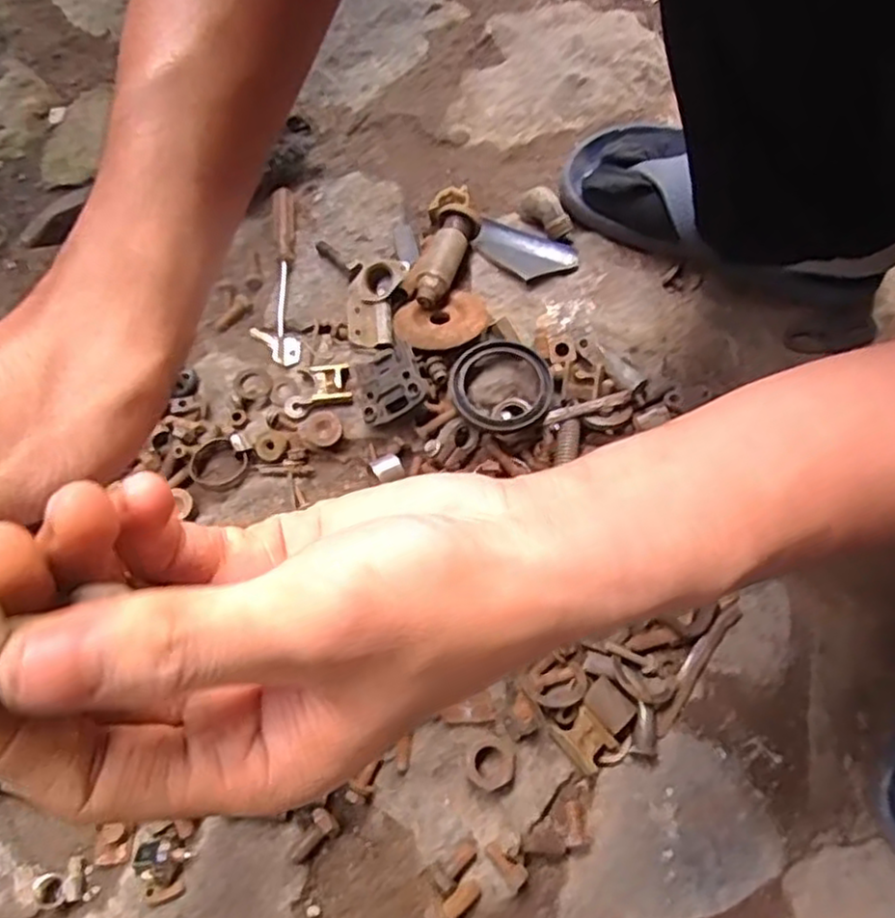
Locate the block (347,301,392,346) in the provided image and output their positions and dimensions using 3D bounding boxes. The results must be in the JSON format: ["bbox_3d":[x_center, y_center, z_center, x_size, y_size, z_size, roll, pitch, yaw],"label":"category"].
[{"bbox_3d":[-0.061,-0.105,0.561,0.032,0.008,0.038,-5,69,-3],"label":"block"}]

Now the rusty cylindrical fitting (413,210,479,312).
[{"bbox_3d":[-0.004,-0.155,0.570,0.030,0.029,0.083,21,70,7],"label":"rusty cylindrical fitting"}]

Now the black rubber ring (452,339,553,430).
[{"bbox_3d":[0.040,-0.053,0.533,0.072,0.017,0.072,0,69,-1],"label":"black rubber ring"}]

